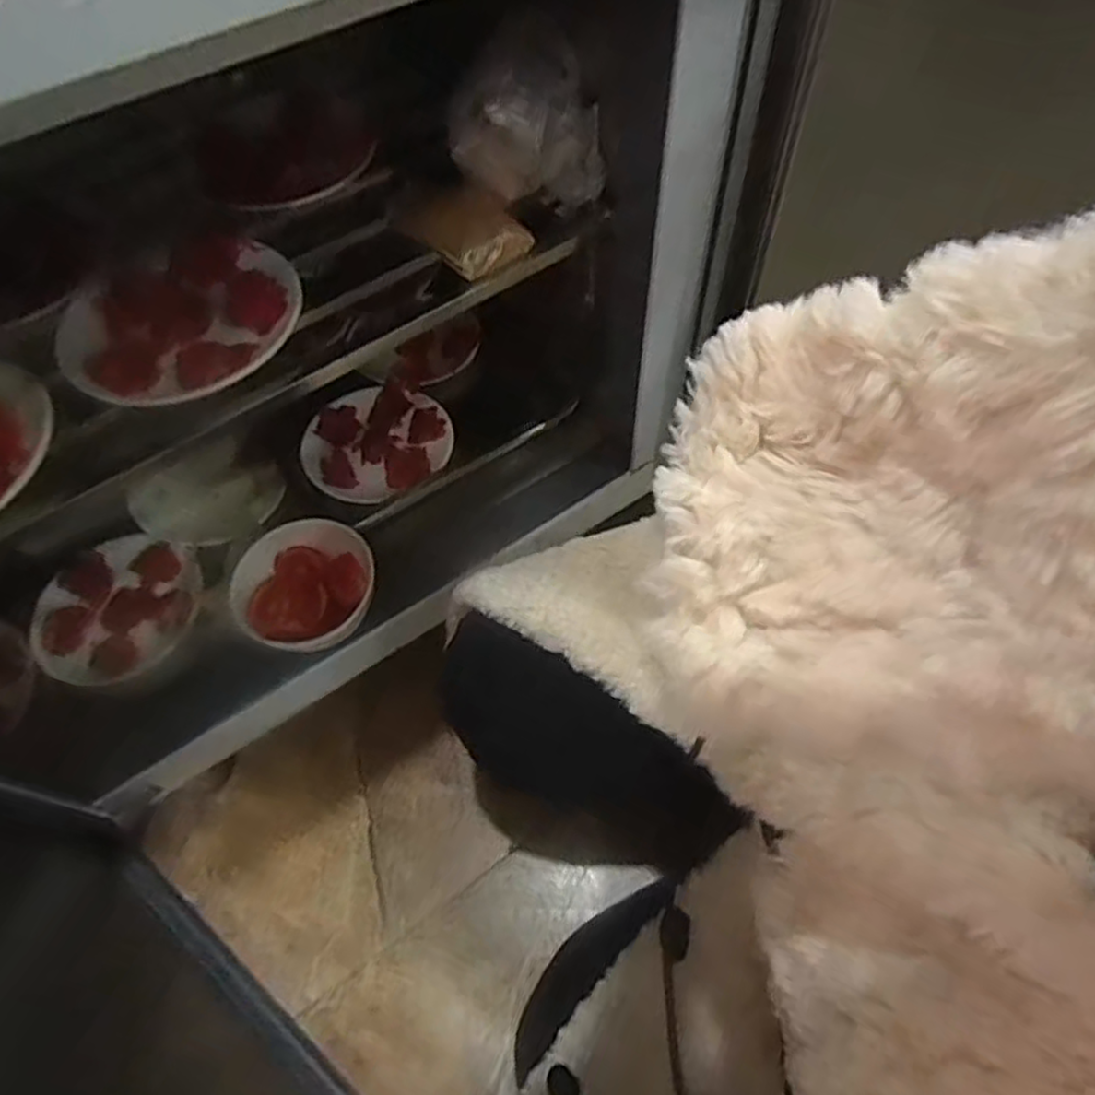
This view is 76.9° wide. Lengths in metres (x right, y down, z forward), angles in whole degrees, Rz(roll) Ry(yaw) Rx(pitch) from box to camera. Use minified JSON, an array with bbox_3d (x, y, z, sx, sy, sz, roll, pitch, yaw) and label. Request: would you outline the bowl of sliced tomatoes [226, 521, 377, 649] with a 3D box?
[{"bbox_3d":[-0.237,0.040,0.676,0.120,0.055,0.133,31,55,-10],"label":"bowl of sliced tomatoes"}]

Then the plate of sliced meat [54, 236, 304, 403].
[{"bbox_3d":[-0.265,-0.167,0.506,0.147,0.020,0.166,35,67,22],"label":"plate of sliced meat"}]

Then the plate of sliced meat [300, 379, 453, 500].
[{"bbox_3d":[-0.204,-0.130,0.815,0.167,0.020,0.166,-1,59,2],"label":"plate of sliced meat"}]

